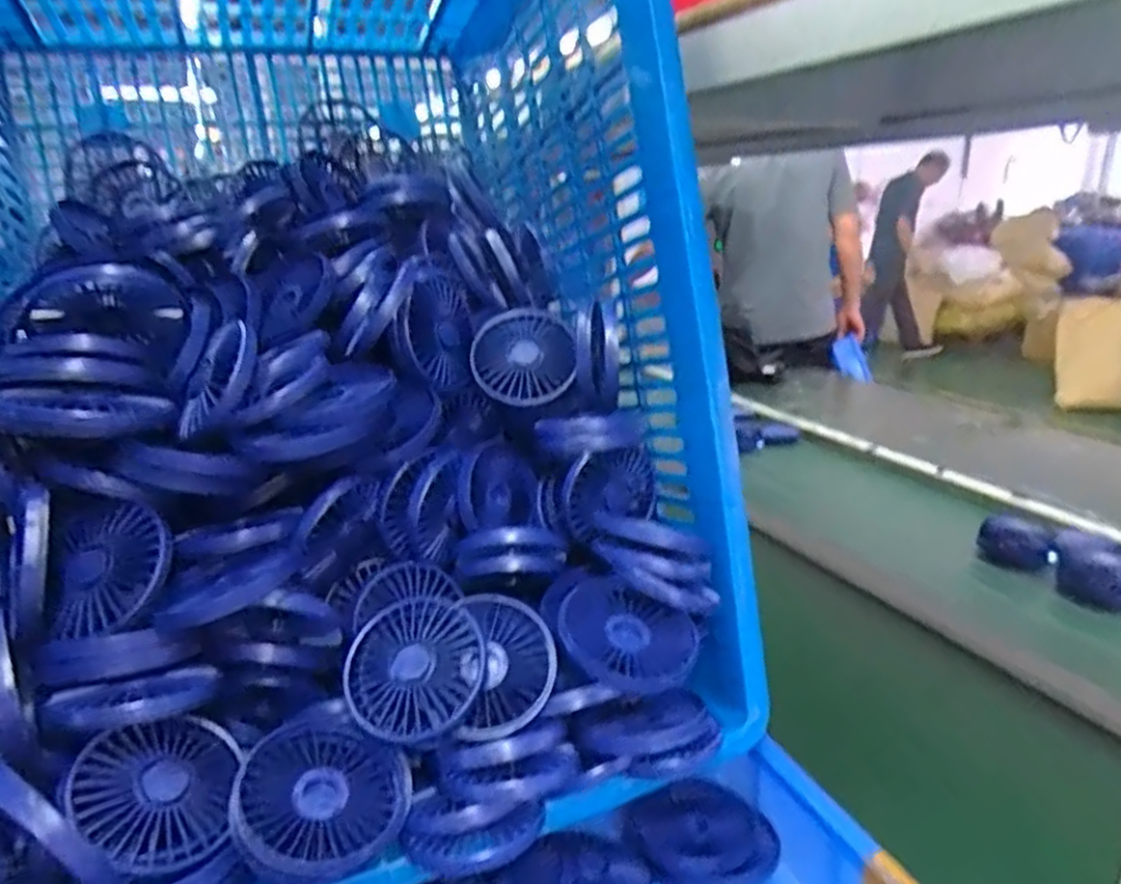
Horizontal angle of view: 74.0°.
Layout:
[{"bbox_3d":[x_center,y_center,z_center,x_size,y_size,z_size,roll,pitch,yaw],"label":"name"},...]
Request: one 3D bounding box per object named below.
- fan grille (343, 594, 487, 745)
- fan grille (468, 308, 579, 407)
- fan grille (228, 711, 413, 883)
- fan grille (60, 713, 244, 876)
[{"bbox_3d":[-0.090,0.138,0.460,0.084,0.019,0.084,-2,55,3],"label":"fan grille"},{"bbox_3d":[-0.029,-0.070,0.596,0.079,0.085,0.023,-2,-22,-3],"label":"fan grille"},{"bbox_3d":[-0.138,0.204,0.424,0.087,0.033,0.085,18,49,-22],"label":"fan grille"},{"bbox_3d":[-0.209,0.182,0.390,0.080,0.018,0.076,0,48,-43],"label":"fan grille"}]

